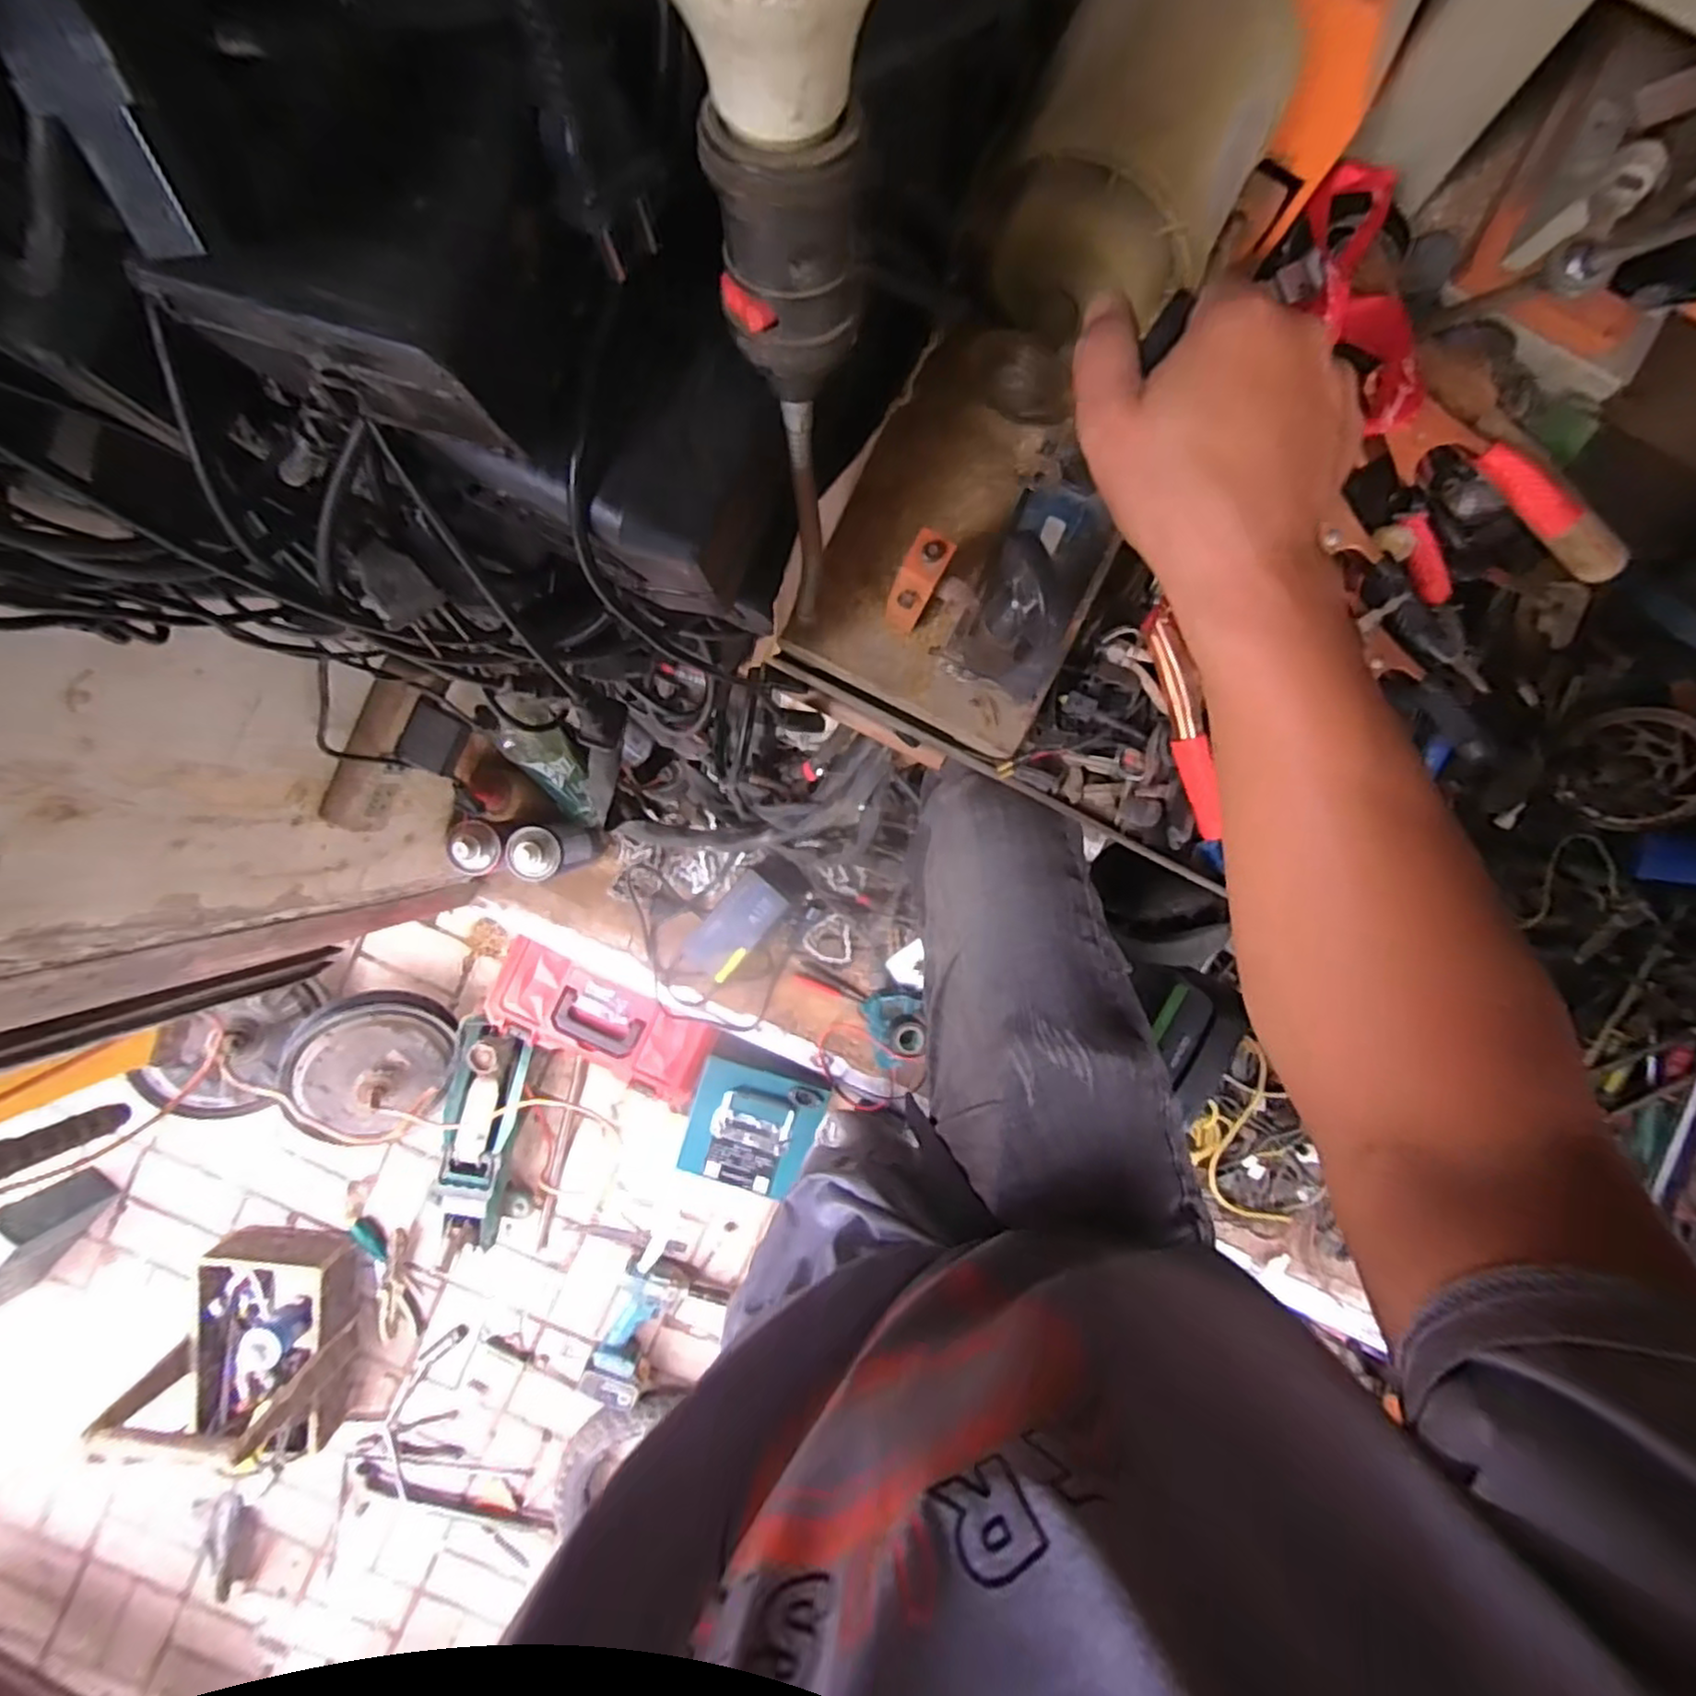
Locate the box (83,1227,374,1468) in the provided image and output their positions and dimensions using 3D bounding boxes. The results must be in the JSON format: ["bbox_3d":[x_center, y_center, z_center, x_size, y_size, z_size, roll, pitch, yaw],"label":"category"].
[{"bbox_3d":[-1.025,0.887,1.220,0.273,0.254,0.372,10,93,-1],"label":"box"}]

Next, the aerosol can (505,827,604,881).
[{"bbox_3d":[-0.364,0.002,0.910,0.065,0.179,0.063,0,93,-1],"label":"aerosol can"}]

